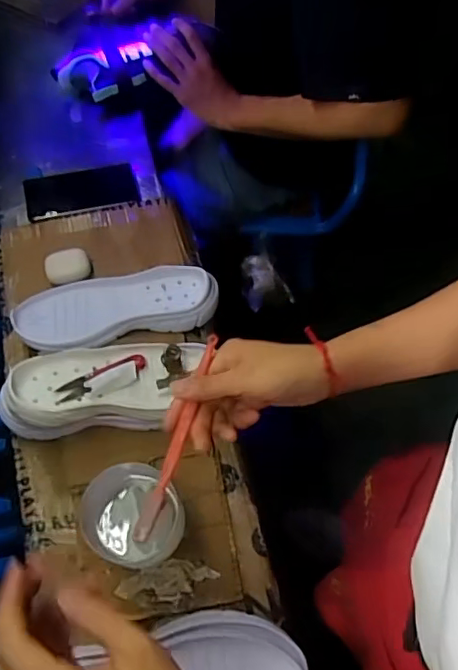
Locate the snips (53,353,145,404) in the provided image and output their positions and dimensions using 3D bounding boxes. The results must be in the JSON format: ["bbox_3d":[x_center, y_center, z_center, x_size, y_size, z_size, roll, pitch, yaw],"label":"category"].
[{"bbox_3d":[-0.138,0.049,0.623,0.098,0.019,0.032,-25,66,-13],"label":"snips"}]

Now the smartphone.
[{"bbox_3d":[-0.211,-0.205,0.816,0.157,0.014,0.076,-15,64,-8],"label":"smartphone"}]

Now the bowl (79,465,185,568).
[{"bbox_3d":[-0.095,0.186,0.583,0.089,0.073,0.090,0,63,0],"label":"bowl"}]

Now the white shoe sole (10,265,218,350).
[{"bbox_3d":[-0.138,-0.037,0.699,0.240,0.032,0.094,-6,63,-3],"label":"white shoe sole"}]

